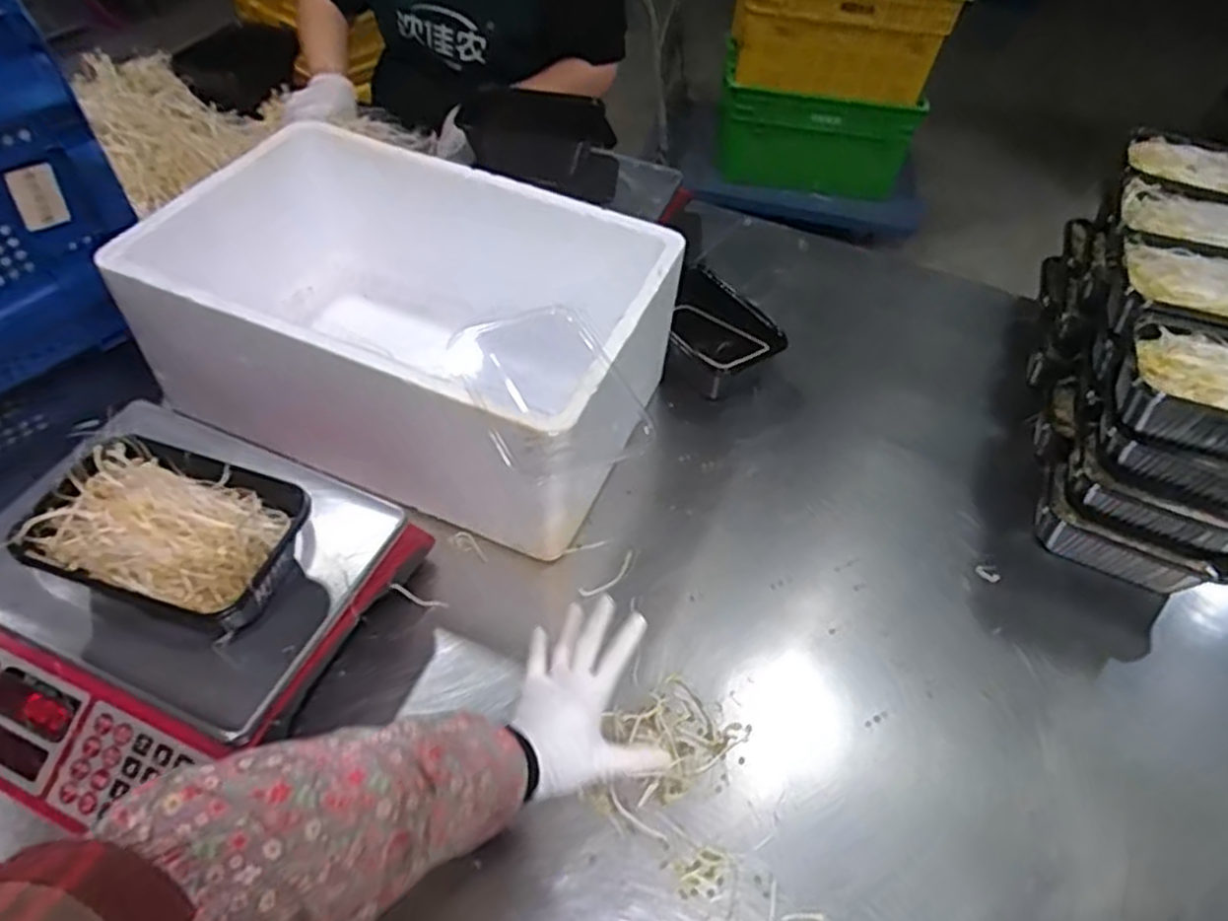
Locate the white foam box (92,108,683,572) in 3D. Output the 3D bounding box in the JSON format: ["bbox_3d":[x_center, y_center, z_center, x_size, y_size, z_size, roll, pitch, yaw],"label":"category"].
[{"bbox_3d":[-0.202,-0.153,0.819,0.485,0.211,0.346,19,51,12],"label":"white foam box"}]

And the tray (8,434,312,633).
[{"bbox_3d":[-0.329,0.059,0.581,0.181,0.069,0.121,13,50,7],"label":"tray"}]

